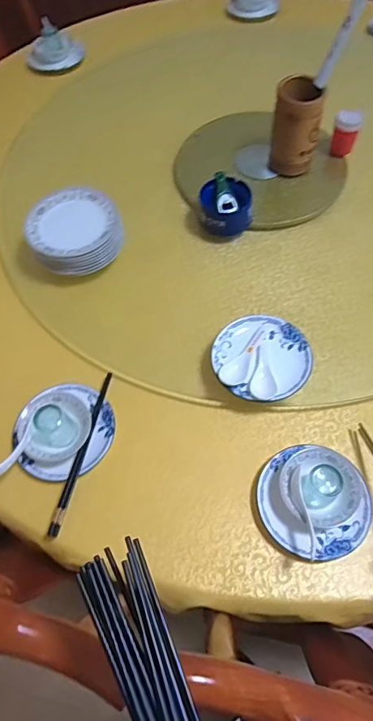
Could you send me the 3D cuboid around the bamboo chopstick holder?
[{"bbox_3d":[0.221,-0.466,0.919,0.093,0.170,0.074,4,61,4],"label":"bamboo chopstick holder"}]

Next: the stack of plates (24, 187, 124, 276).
[{"bbox_3d":[-0.213,-0.243,0.871,0.174,0.076,0.169,-27,63,-12],"label":"stack of plates"}]

